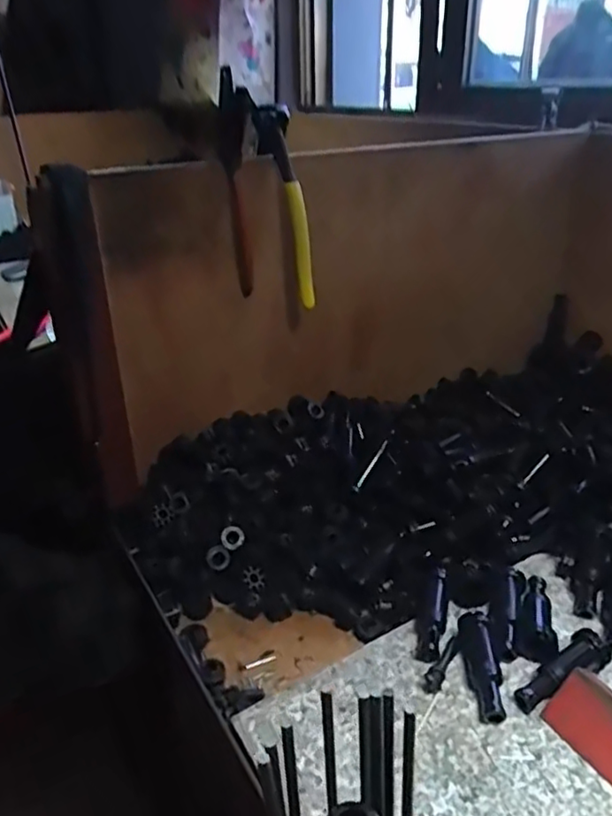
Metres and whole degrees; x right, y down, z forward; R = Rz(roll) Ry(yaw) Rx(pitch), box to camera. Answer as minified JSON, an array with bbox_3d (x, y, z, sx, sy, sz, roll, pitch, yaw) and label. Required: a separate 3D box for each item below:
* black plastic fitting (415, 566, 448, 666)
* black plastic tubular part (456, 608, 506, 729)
[{"bbox_3d":[0.085,0.135,0.424,0.018,0.021,0.070,6,29,12],"label":"black plastic fitting"},{"bbox_3d":[0.108,0.153,0.387,0.018,0.023,0.070,1,28,2],"label":"black plastic tubular part"}]

